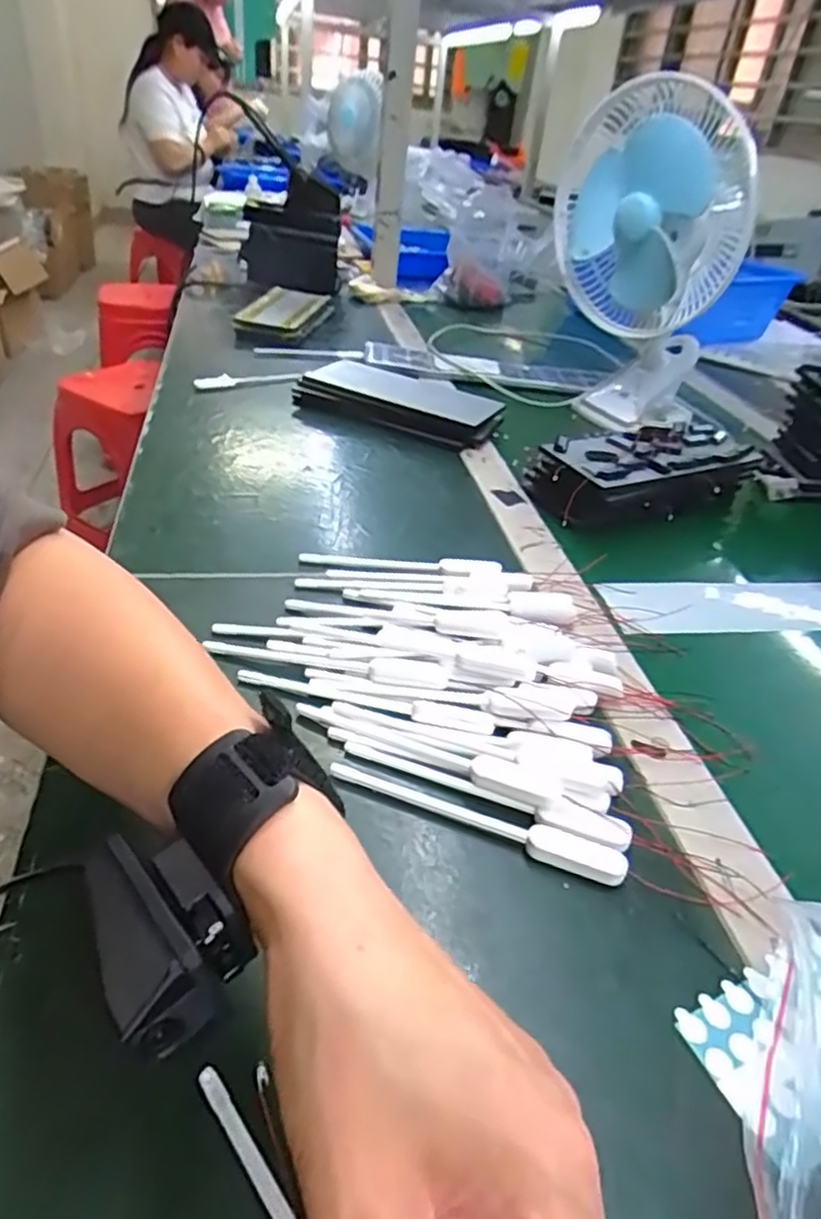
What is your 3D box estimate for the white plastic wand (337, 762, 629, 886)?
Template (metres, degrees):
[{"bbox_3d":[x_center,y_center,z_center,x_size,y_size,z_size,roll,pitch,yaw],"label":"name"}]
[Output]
[{"bbox_3d":[0.029,0.098,0.339,0.146,0.008,0.016,18,39,17],"label":"white plastic wand"}]

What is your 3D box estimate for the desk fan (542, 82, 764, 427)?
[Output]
[{"bbox_3d":[0.246,-0.376,0.766,0.182,0.305,0.177,16,37,12],"label":"desk fan"}]

